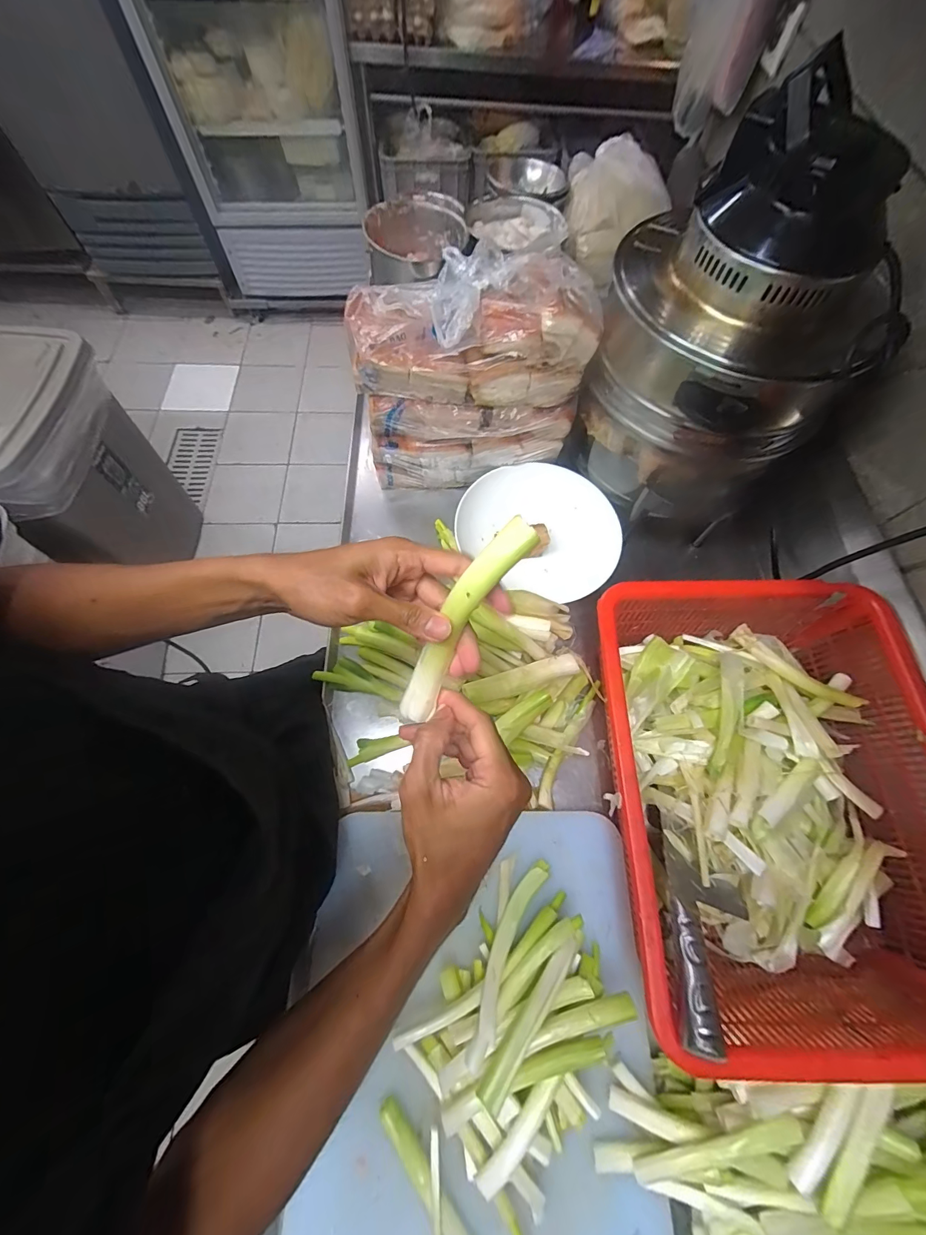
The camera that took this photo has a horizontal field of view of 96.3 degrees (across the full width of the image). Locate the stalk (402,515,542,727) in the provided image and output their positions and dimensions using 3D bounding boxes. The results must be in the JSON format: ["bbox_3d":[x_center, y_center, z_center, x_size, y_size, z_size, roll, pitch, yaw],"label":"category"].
[{"bbox_3d":[-0.002,0.006,0.271,0.027,0.017,0.152,34,113,11],"label":"stalk"}]

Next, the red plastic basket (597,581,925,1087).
[{"bbox_3d":[0.334,0.184,0.461,0.359,0.128,0.429,1,67,-3],"label":"red plastic basket"}]

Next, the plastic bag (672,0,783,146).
[{"bbox_3d":[0.450,-1.015,0.698,0.138,0.293,0.087,21,68,6],"label":"plastic bag"}]

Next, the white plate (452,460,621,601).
[{"bbox_3d":[0.123,-0.135,0.665,0.249,0.044,0.221,-13,85,0],"label":"white plate"}]

